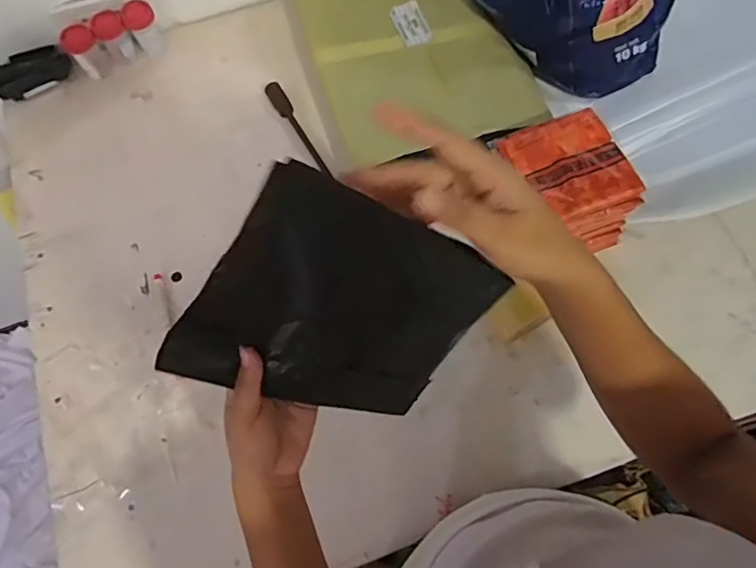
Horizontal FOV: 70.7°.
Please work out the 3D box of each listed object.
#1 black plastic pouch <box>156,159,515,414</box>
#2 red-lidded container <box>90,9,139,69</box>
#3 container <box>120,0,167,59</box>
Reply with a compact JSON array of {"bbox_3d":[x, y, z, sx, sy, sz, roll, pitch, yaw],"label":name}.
[{"bbox_3d":[-0.019,0.025,0.362,0.193,0.168,0.013,21,31,-30],"label":"black plastic pouch"},{"bbox_3d":[-0.384,-0.359,0.779,0.044,0.069,0.040,-29,72,-9],"label":"red-lidded container"},{"bbox_3d":[-0.340,-0.375,0.781,0.034,0.072,0.041,39,76,14],"label":"container"}]

